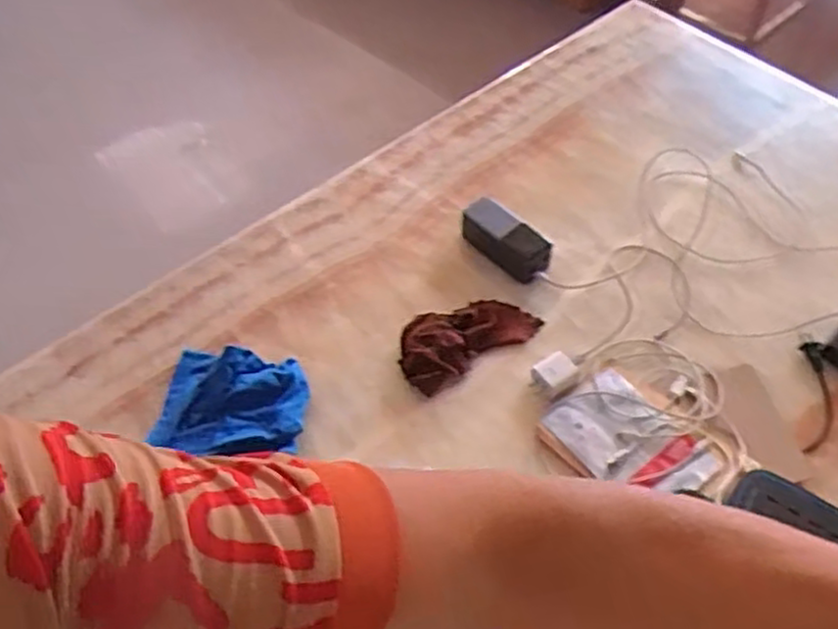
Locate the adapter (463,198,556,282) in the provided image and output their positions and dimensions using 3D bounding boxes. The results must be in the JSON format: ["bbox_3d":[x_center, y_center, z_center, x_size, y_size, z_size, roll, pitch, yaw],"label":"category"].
[{"bbox_3d":[0.119,-0.102,1.009,0.055,0.054,0.132,-38,60,-22],"label":"adapter"}]

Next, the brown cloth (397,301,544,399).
[{"bbox_3d":[0.057,0.024,0.936,0.187,0.034,0.098,-32,58,-19],"label":"brown cloth"}]

